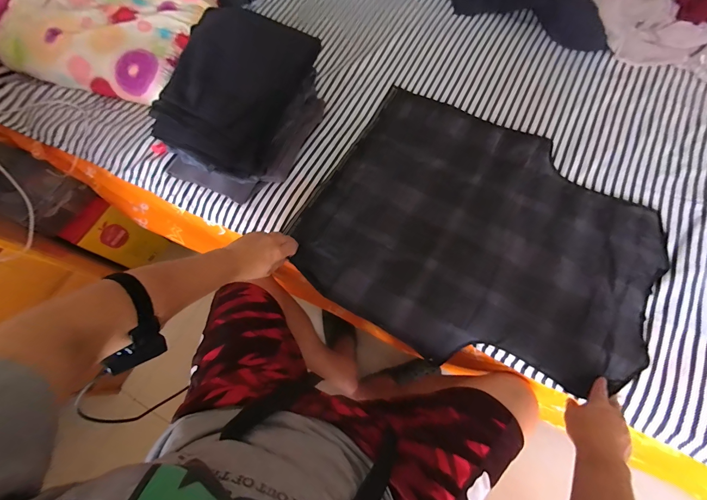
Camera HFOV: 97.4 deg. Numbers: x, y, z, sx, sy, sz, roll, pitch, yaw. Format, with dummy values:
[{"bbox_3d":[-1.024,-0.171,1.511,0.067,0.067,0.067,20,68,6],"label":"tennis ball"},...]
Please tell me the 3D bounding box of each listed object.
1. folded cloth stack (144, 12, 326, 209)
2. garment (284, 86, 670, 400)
[{"bbox_3d":[-0.254,-0.317,0.690,0.254,0.210,0.341,23,71,11],"label":"folded cloth stack"},{"bbox_3d":[0.262,-0.050,0.665,0.681,0.051,0.568,28,72,13],"label":"garment"}]

